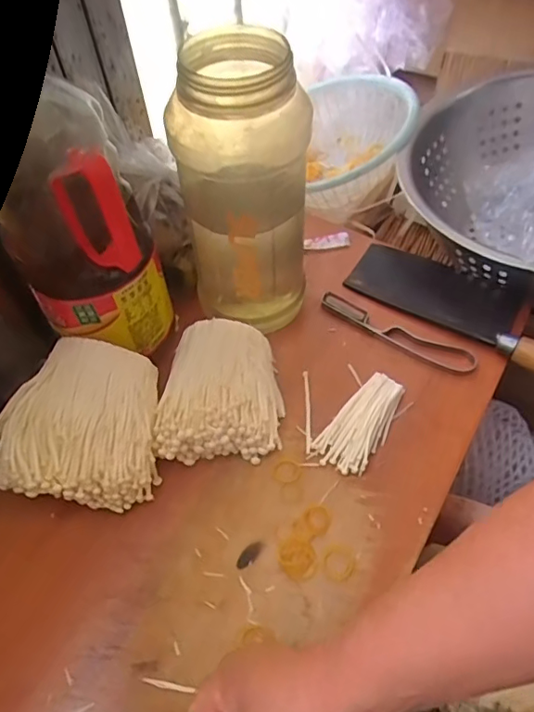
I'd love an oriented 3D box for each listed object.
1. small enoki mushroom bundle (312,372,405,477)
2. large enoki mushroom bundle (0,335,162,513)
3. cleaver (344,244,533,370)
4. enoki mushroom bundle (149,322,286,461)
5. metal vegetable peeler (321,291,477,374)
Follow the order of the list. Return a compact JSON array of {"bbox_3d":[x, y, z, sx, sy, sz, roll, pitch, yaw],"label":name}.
[{"bbox_3d":[0.085,0.059,0.477,0.047,0.020,0.097,30,60,24],"label":"small enoki mushroom bundle"},{"bbox_3d":[-0.155,0.060,0.448,0.123,0.087,0.115,-2,52,2],"label":"large enoki mushroom bundle"},{"bbox_3d":[0.212,-0.050,0.546,0.265,0.021,0.078,28,59,23],"label":"cleaver"},{"bbox_3d":[-0.038,0.033,0.477,0.100,0.064,0.117,4,52,7],"label":"enoki mushroom bundle"},{"bbox_3d":[0.128,-0.025,0.541,0.164,0.007,0.031,25,58,22],"label":"metal vegetable peeler"}]

